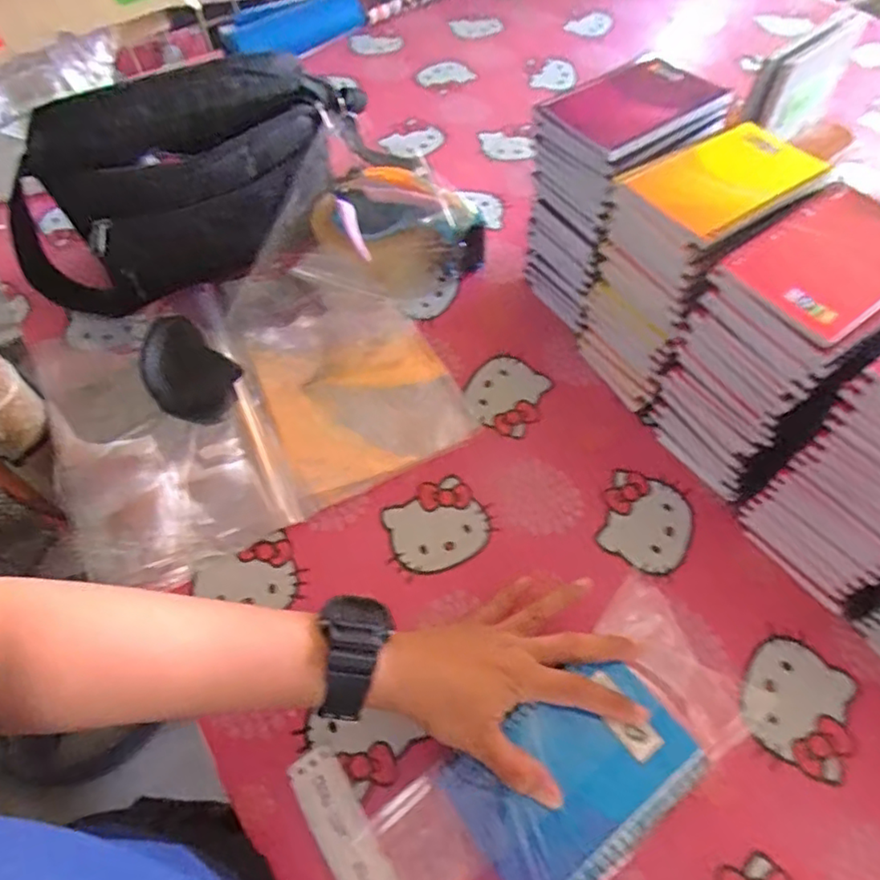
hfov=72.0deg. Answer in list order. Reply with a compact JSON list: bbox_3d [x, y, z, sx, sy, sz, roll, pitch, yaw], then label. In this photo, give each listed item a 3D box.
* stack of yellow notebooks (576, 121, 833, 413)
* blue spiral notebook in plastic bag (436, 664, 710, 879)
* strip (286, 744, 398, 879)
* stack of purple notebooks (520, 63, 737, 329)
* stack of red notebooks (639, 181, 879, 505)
[{"bbox_3d":[0.200,-0.142,0.505,0.135,0.185,0.099,-31,62,-17],"label":"stack of yellow notebooks"},{"bbox_3d":[0.078,0.191,0.345,0.129,0.014,0.090,-33,63,-18],"label":"blue spiral notebook in plastic bag"},{"bbox_3d":[-0.059,0.248,0.379,0.030,0.004,0.107,-30,60,-18],"label":"strip"},{"bbox_3d":[0.154,-0.218,0.553,0.137,0.183,0.099,-35,64,-19],"label":"stack of purple notebooks"},{"bbox_3d":[0.254,-0.064,0.452,0.127,0.190,0.109,-30,62,-16],"label":"stack of red notebooks"}]

